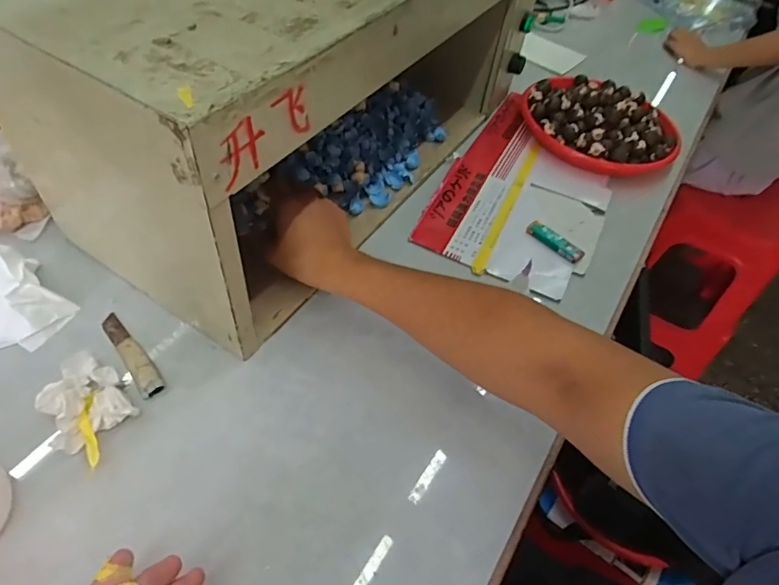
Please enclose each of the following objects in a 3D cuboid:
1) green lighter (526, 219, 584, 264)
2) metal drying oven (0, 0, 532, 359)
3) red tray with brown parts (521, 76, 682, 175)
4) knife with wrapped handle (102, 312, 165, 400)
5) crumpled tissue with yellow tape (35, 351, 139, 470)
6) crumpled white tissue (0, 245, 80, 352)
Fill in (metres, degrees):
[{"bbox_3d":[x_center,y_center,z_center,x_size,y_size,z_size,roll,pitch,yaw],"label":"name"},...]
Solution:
[{"bbox_3d":[0.217,-0.067,0.665,0.079,0.011,0.022,40,59,23],"label":"green lighter"},{"bbox_3d":[-0.090,-0.275,0.627,0.289,0.277,0.620,30,55,16],"label":"metal drying oven"},{"bbox_3d":[0.336,-0.279,0.819,0.224,0.054,0.252,-27,59,-24],"label":"red tray with brown parts"},{"bbox_3d":[-0.268,0.063,0.525,0.023,0.009,0.120,-33,62,-27],"label":"knife with wrapped handle"},{"bbox_3d":[-0.284,0.102,0.469,0.103,0.024,0.069,39,58,22],"label":"crumpled tissue with yellow tape"},{"bbox_3d":[-0.406,0.007,0.532,0.122,0.034,0.090,36,57,20],"label":"crumpled white tissue"}]

